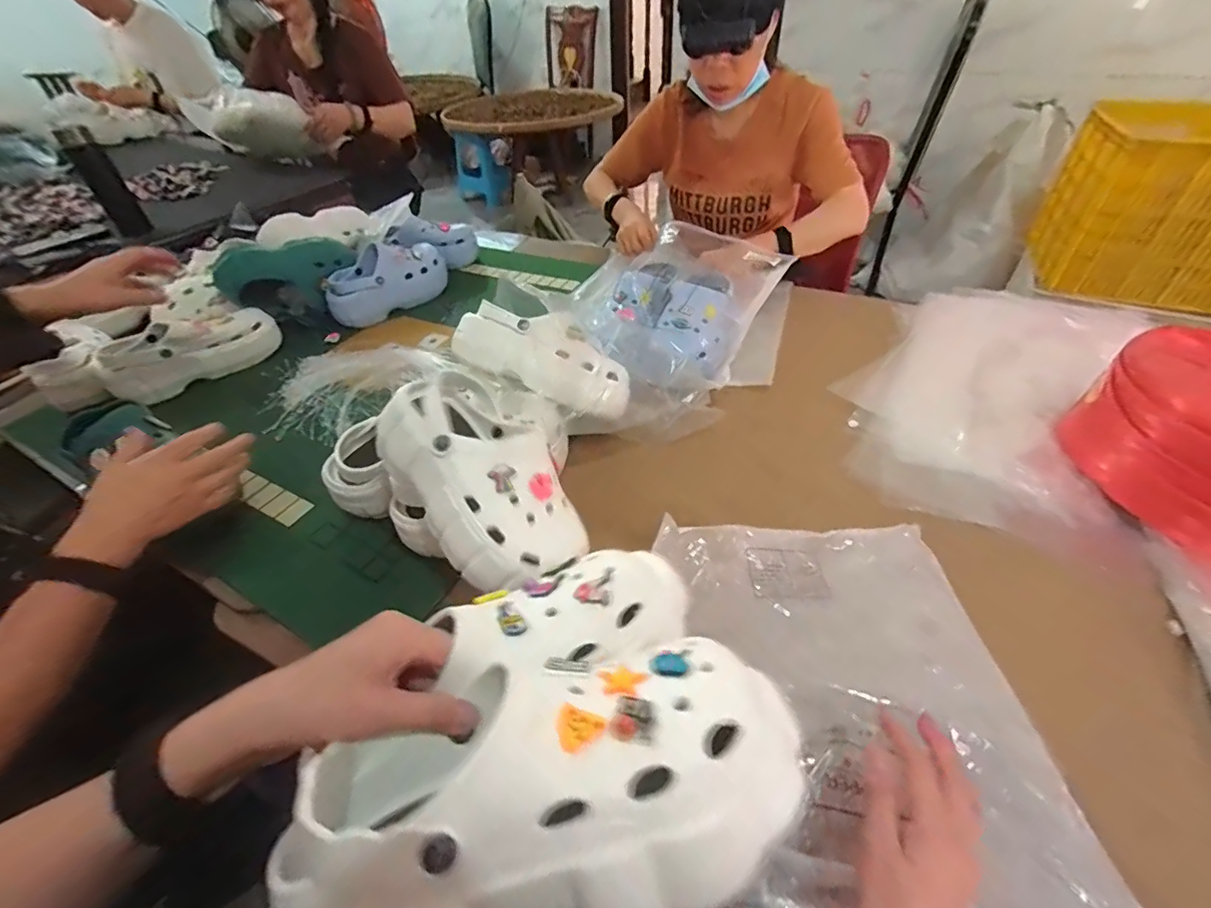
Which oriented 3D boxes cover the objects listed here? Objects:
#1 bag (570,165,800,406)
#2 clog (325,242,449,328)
[{"bbox_3d":[0.121,-0.223,0.811,0.212,0.095,0.352,19,48,21],"label":"bag"},{"bbox_3d":[-0.446,-0.358,1.040,0.249,0.096,0.101,-32,51,-27],"label":"clog"}]

